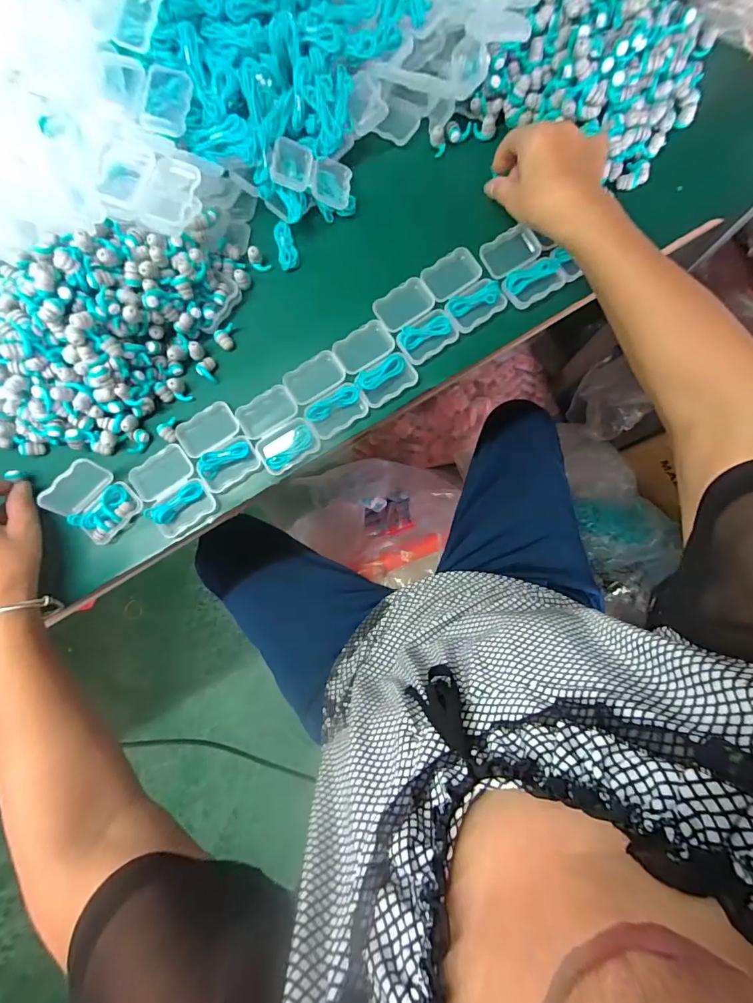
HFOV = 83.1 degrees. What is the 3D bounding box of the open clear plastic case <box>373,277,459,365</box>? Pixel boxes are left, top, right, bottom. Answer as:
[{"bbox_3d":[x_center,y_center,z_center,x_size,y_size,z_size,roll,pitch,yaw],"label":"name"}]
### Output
[{"bbox_3d":[0.038,-0.176,0.411,0.055,0.006,0.075,-33,83,-3],"label":"open clear plastic case"}]

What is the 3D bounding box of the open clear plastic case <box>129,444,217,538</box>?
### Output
[{"bbox_3d":[-0.190,-0.010,0.395,0.056,0.019,0.075,-32,83,-3],"label":"open clear plastic case"}]

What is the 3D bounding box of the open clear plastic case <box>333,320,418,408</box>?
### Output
[{"bbox_3d":[-0.001,-0.133,0.402,0.055,0.010,0.075,-34,83,-3],"label":"open clear plastic case"}]

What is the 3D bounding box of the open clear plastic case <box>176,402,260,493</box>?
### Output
[{"bbox_3d":[-0.149,-0.052,0.398,0.055,0.013,0.075,-34,83,-3],"label":"open clear plastic case"}]

